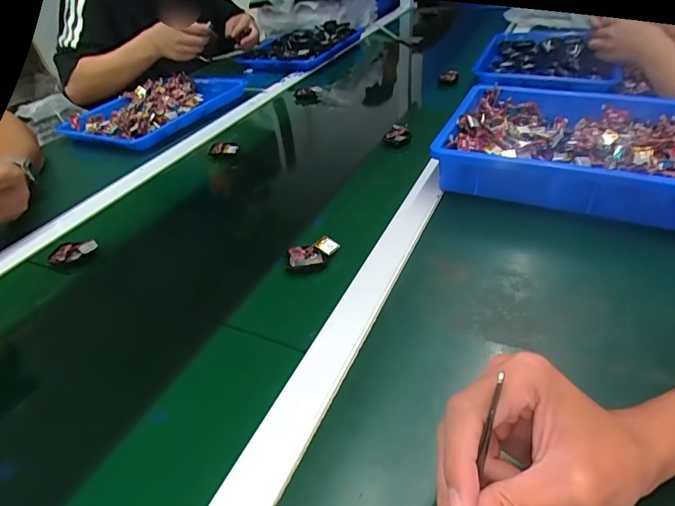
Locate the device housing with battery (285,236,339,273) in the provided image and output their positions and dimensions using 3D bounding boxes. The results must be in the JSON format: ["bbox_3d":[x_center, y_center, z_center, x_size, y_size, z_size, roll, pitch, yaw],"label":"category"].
[{"bbox_3d":[-0.028,0.003,0.475,0.059,0.019,0.033,-12,39,-7],"label":"device housing with battery"}]

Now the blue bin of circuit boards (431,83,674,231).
[{"bbox_3d":[0.336,-0.135,0.559,0.370,0.071,0.263,12,42,22],"label":"blue bin of circuit boards"}]

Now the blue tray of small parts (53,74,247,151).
[{"bbox_3d":[-0.385,-0.313,0.913,0.254,0.039,0.346,15,43,24],"label":"blue tray of small parts"}]

